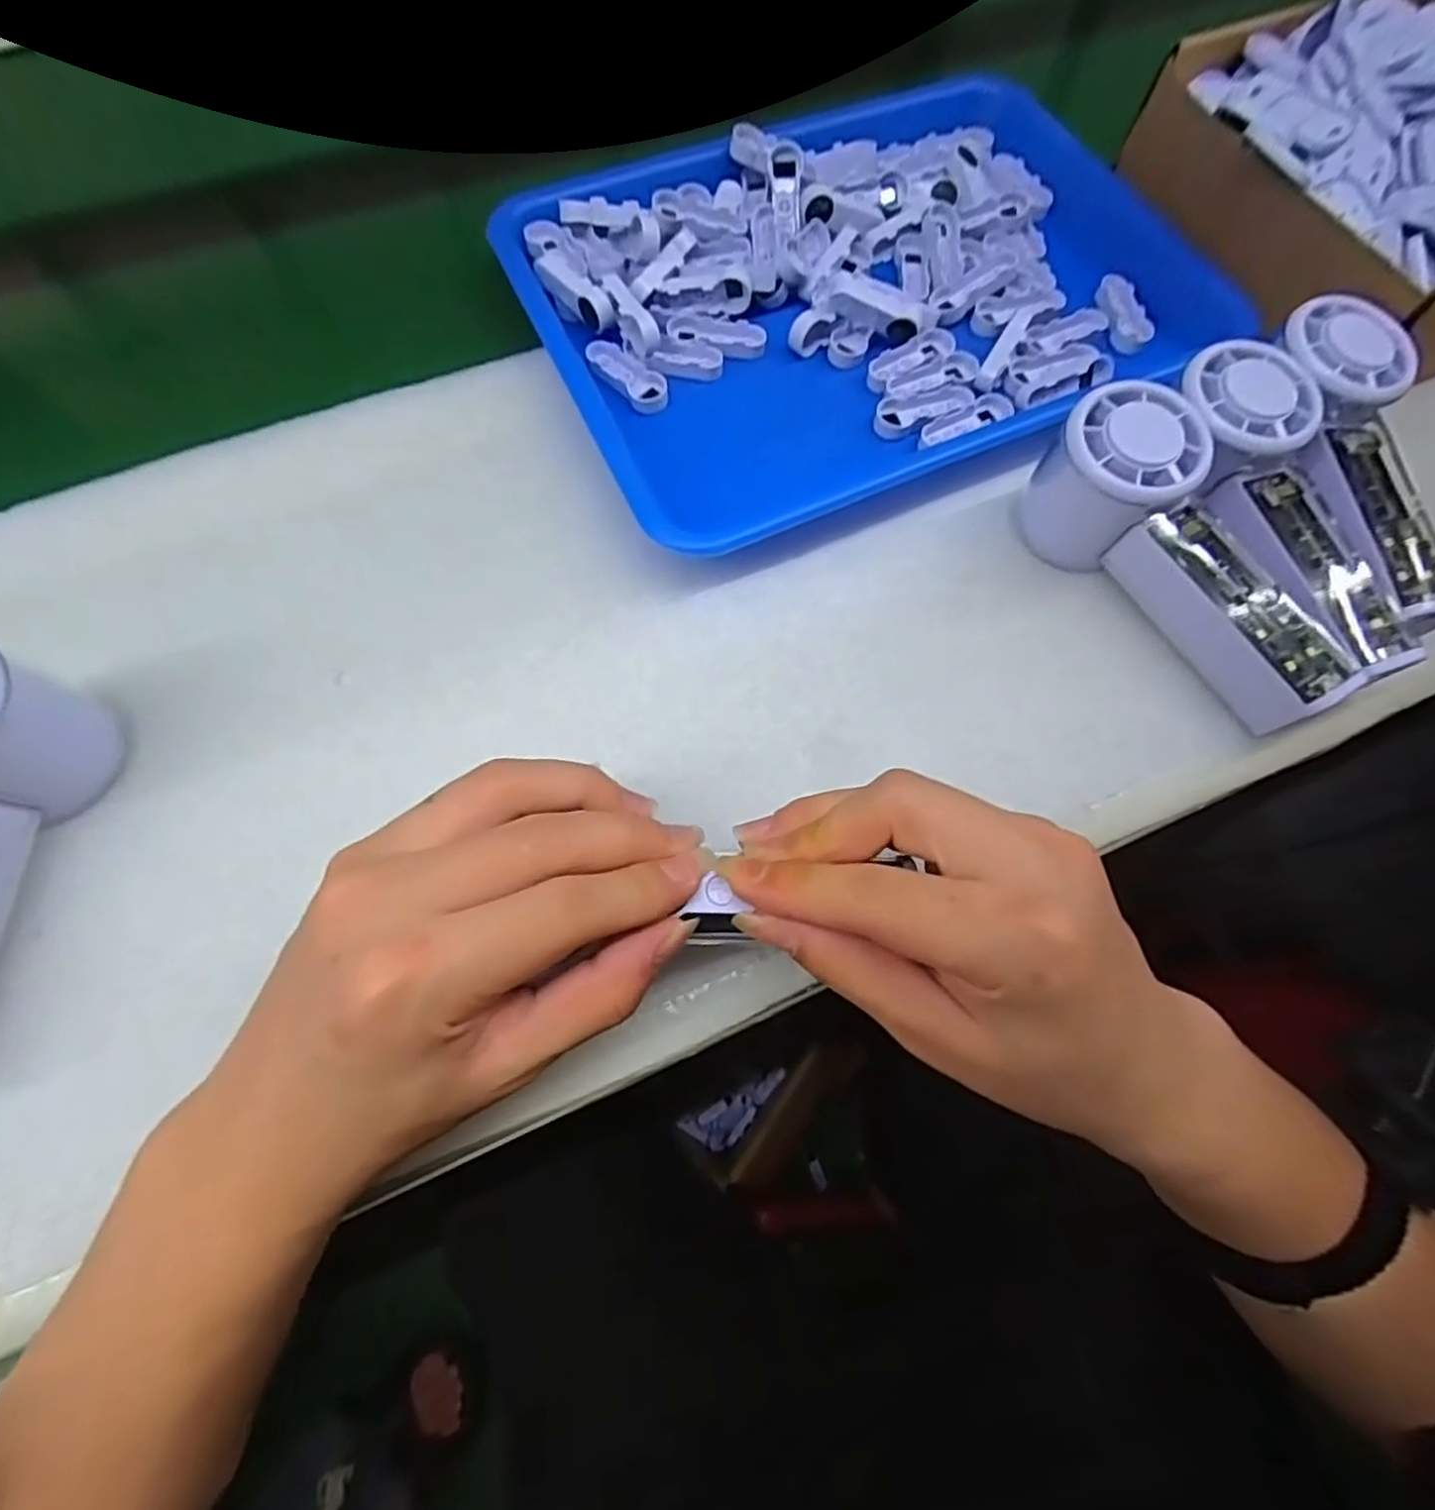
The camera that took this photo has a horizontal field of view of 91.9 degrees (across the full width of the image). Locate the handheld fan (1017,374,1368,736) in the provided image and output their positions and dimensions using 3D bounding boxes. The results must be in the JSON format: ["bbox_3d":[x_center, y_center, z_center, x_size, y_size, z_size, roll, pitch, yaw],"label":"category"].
[{"bbox_3d":[0.200,-0.085,0.292,0.053,0.058,0.149,-35,74,-14],"label":"handheld fan"}]

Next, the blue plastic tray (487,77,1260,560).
[{"bbox_3d":[0.076,-0.252,0.367,0.339,0.033,0.237,-26,72,-11],"label":"blue plastic tray"}]

